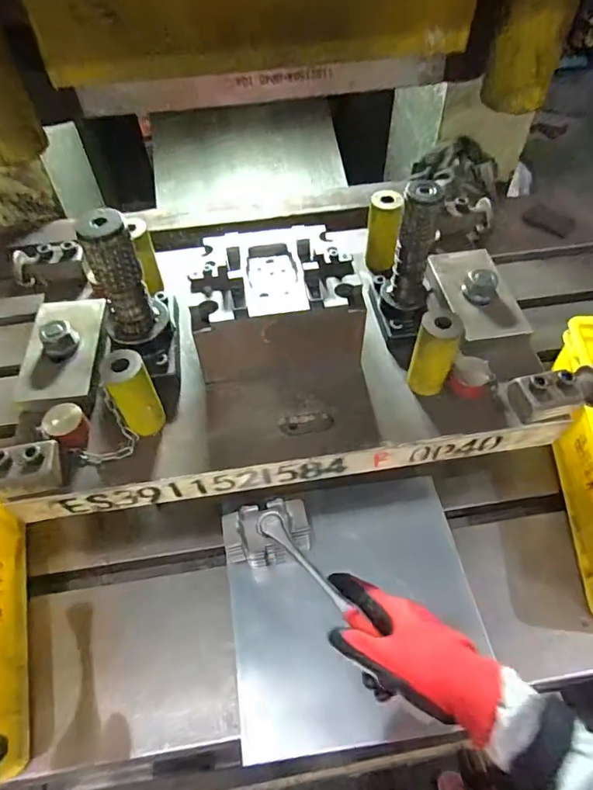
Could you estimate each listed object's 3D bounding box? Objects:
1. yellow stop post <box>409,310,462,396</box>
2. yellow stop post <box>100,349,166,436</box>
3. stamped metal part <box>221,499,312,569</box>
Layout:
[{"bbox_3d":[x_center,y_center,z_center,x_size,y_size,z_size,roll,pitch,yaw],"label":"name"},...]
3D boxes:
[{"bbox_3d":[0.145,-0.045,0.524,0.040,0.100,0.033,21,57,16],"label":"yellow stop post"},{"bbox_3d":[-0.161,0.001,0.501,0.041,0.097,0.039,-1,54,1],"label":"yellow stop post"},{"bbox_3d":[-0.032,0.153,0.556,0.091,0.045,0.059,-10,54,-6],"label":"stamped metal part"}]

